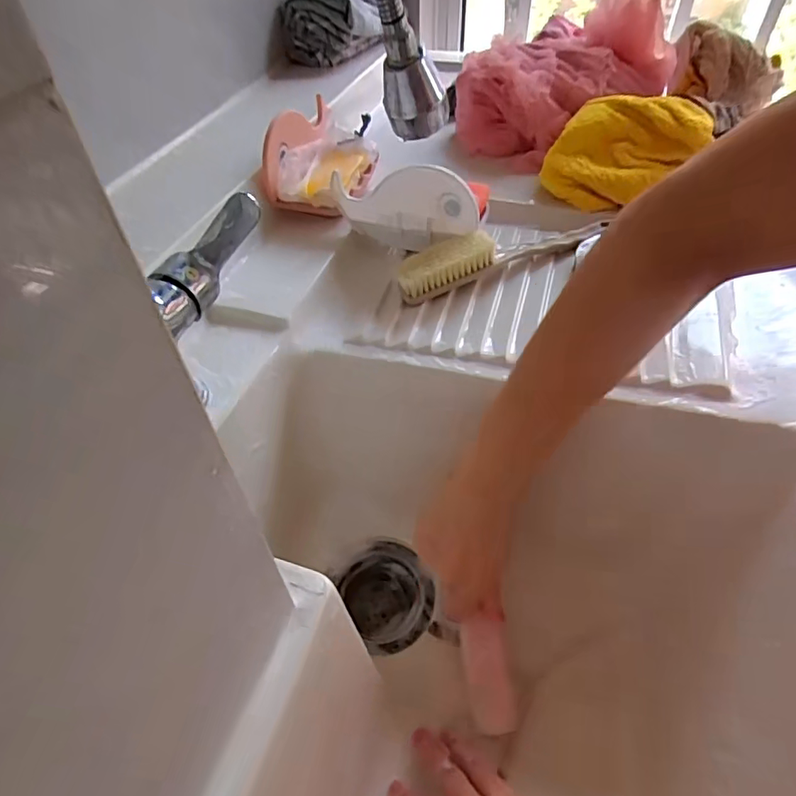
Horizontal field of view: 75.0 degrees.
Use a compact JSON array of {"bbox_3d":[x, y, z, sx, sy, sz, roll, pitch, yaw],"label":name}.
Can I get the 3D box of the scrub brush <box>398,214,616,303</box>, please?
[{"bbox_3d":[0.101,-0.135,0.483,0.213,0.041,0.032,-16,50,-13],"label":"scrub brush"}]

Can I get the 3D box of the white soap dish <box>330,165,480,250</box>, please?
[{"bbox_3d":[0.004,-0.177,0.488,0.137,0.078,0.022,12,49,11],"label":"white soap dish"}]

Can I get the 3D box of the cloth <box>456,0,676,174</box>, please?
[{"bbox_3d":[0.200,-0.394,0.617,0.203,0.135,0.246,35,58,28],"label":"cloth"}]

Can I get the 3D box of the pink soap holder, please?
[{"bbox_3d":[-0.075,-0.251,0.552,0.090,0.070,0.149,13,50,13],"label":"pink soap holder"}]

